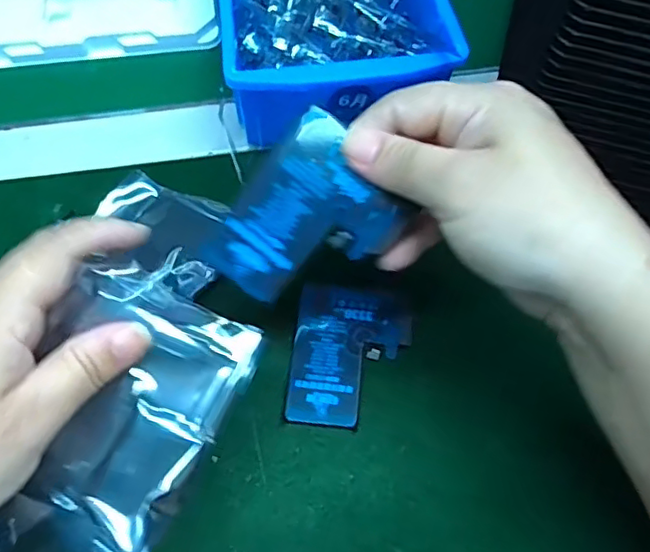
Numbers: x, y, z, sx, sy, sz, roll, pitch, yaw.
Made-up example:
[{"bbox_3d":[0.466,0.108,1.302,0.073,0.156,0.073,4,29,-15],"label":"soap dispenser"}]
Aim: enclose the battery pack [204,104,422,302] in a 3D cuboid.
[{"bbox_3d":[-0.005,-0.020,0.238,0.058,0.004,0.071,39,92,-10],"label":"battery pack"}]

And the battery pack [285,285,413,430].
[{"bbox_3d":[0.013,0.041,0.305,0.057,0.005,0.074,8,63,2],"label":"battery pack"}]

